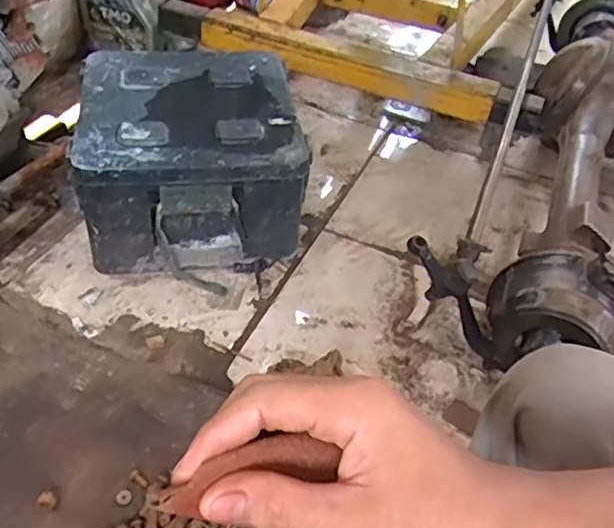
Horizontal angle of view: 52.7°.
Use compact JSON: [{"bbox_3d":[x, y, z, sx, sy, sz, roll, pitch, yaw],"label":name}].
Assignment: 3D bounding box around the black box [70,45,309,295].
[{"bbox_3d":[-0.206,-0.196,1.149,0.374,0.233,0.388,0,45,-7],"label":"black box"}]

